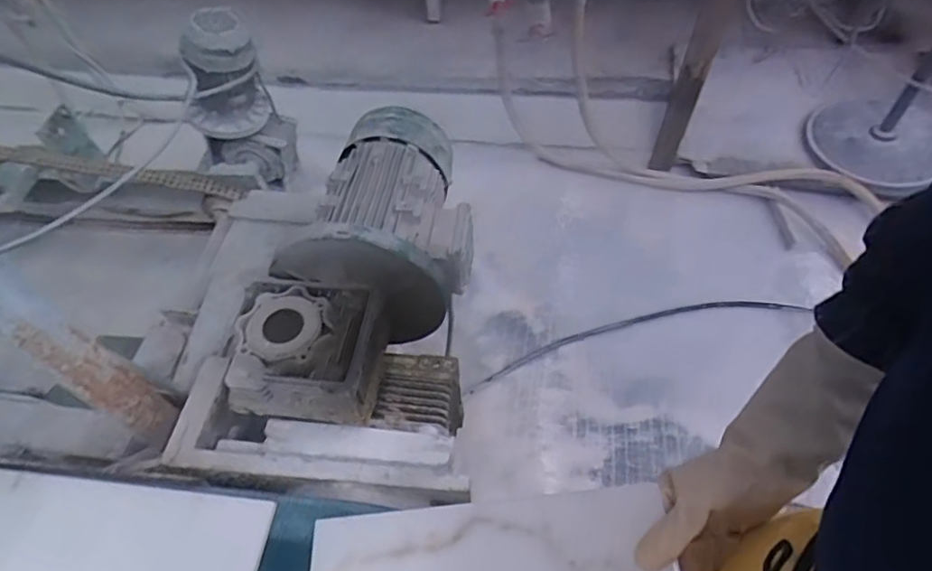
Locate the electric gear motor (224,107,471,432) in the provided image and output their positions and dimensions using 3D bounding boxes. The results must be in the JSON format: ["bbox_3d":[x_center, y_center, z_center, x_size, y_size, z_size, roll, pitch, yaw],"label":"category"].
[{"bbox_3d":[-0.105,-0.020,0.665,0.211,0.195,0.357,6,55,7],"label":"electric gear motor"}]

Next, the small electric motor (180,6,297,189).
[{"bbox_3d":[-0.530,-0.411,1.337,0.156,0.415,0.207,23,59,18],"label":"small electric motor"}]

